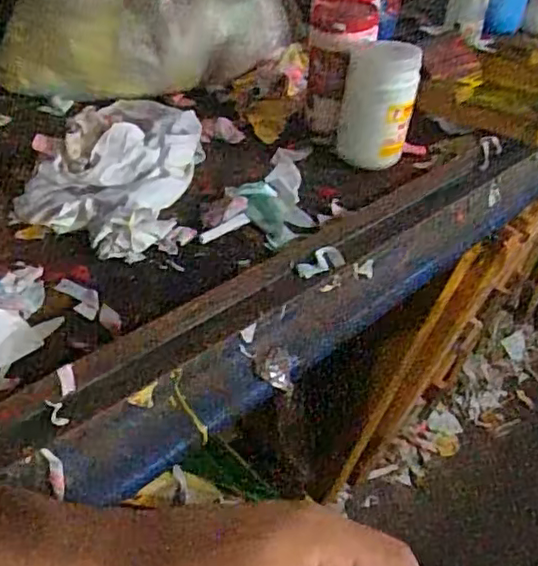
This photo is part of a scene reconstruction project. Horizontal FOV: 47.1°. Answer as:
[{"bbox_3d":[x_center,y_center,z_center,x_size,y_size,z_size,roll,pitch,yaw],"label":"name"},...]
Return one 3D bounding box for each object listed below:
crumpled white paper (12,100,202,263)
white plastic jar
[{"bbox_3d":[-0.208,-0.178,0.832,0.208,0.070,0.373,5,43,3],"label":"crumpled white paper"},{"bbox_3d":[0.153,-0.258,0.867,0.095,0.162,0.097,8,44,7],"label":"white plastic jar"}]

